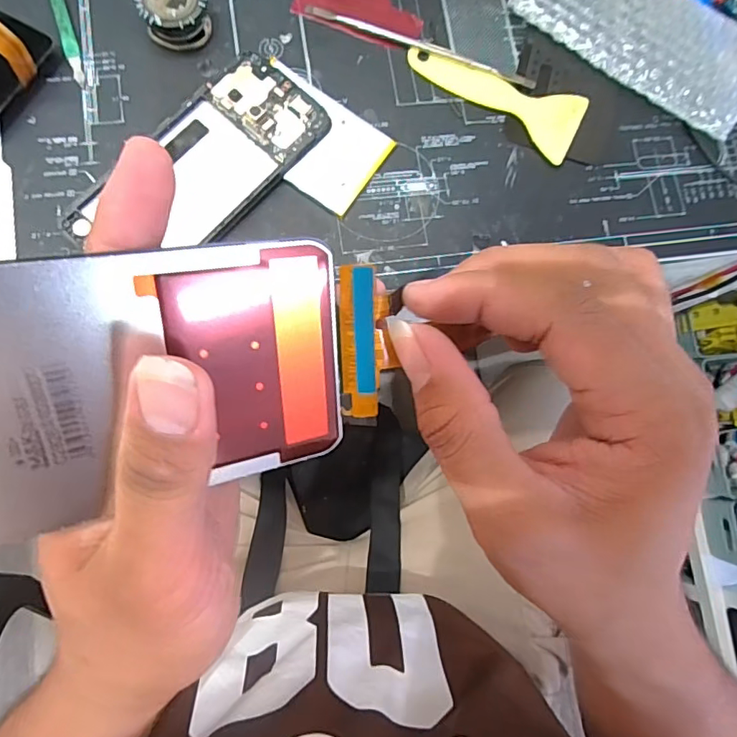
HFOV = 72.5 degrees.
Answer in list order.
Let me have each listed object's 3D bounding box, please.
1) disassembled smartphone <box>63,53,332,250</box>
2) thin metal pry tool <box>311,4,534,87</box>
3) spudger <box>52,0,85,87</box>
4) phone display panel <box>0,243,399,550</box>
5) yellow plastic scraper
[{"bbox_3d":[-0.098,-0.122,0.303,0.070,0.011,0.160,41,79,5],"label":"disassembled smartphone"},{"bbox_3d":[0.036,-0.217,0.338,0.158,0.005,0.010,17,81,-3],"label":"thin metal pry tool"},{"bbox_3d":[-0.195,-0.228,0.316,0.008,0.005,0.106,-17,84,-8],"label":"spudger"},{"bbox_3d":[-0.074,0.008,0.129,0.173,0.004,0.070,-12,112,-26],"label":"phone display panel"},{"bbox_3d":[0.087,-0.187,0.337,0.122,0.007,0.048,31,81,-1],"label":"yellow plastic scraper"}]

